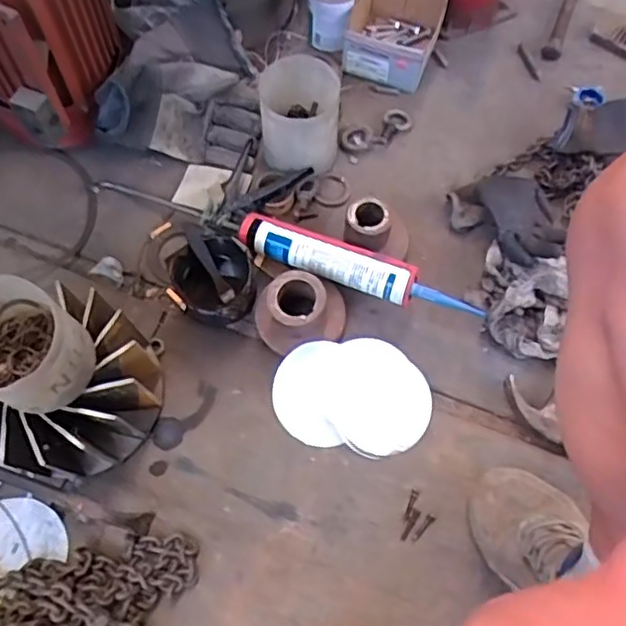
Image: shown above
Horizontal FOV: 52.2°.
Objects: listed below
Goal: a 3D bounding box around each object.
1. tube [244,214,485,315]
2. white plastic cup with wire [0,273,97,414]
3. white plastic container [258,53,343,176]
[{"bbox_3d":[0.053,-0.058,0.842,0.336,0.051,0.053,26,70,12],"label":"tube"},{"bbox_3d":[-0.302,0.036,0.661,0.126,0.091,0.113,36,72,15],"label":"white plastic cup with wire"},{"bbox_3d":[-0.018,-0.286,0.946,0.113,0.128,0.133,-2,65,0],"label":"white plastic container"}]

